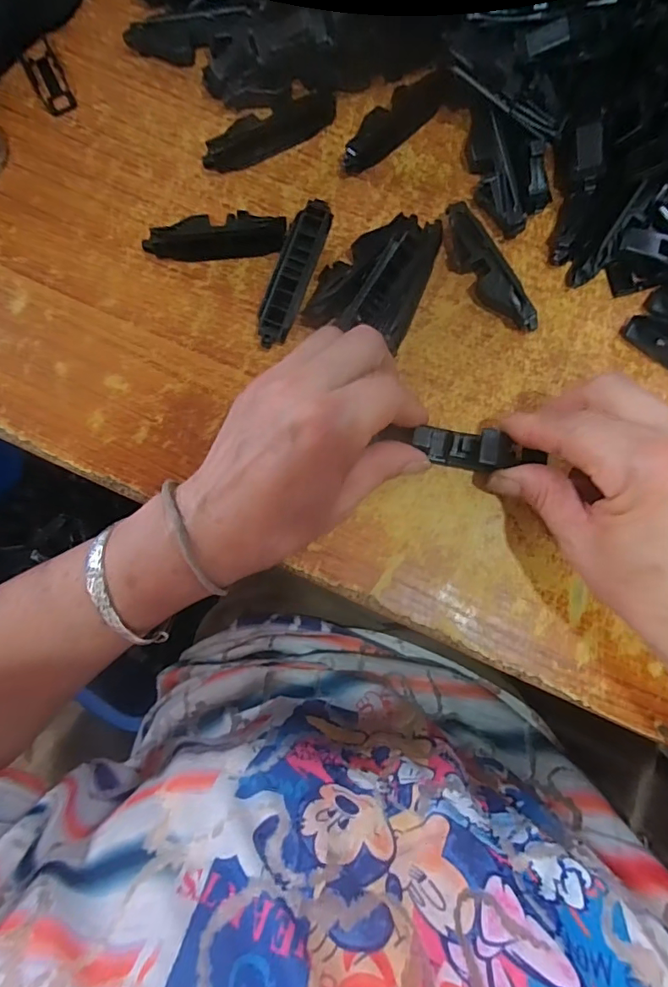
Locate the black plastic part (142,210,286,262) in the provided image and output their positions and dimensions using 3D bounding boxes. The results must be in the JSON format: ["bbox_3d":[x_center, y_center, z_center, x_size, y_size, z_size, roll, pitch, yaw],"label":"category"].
[{"bbox_3d":[-0.066,-0.147,0.283,0.077,0.015,0.026,-3,84,1],"label":"black plastic part"}]

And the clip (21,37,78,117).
[{"bbox_3d":[-0.172,-0.251,0.298,0.019,0.006,0.046,-28,85,-2],"label":"clip"}]

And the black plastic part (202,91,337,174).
[{"bbox_3d":[-0.037,-0.211,0.289,0.082,0.015,0.018,-24,84,-2],"label":"black plastic part"}]

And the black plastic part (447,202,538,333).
[{"bbox_3d":[0.084,-0.123,0.276,0.017,0.020,0.079,-30,85,-2],"label":"black plastic part"}]

